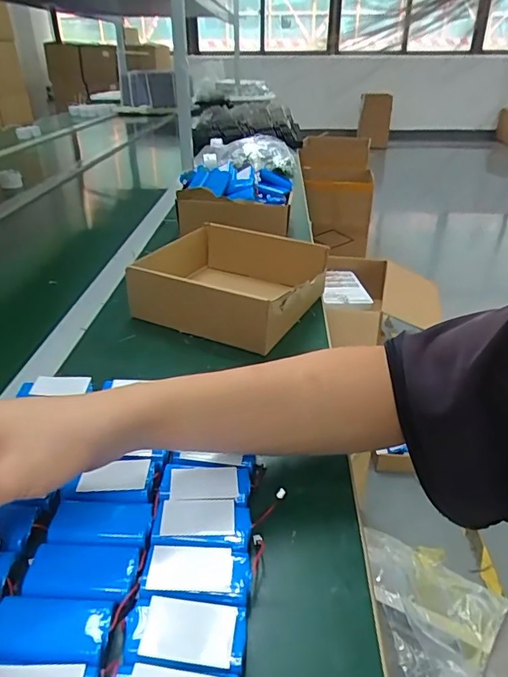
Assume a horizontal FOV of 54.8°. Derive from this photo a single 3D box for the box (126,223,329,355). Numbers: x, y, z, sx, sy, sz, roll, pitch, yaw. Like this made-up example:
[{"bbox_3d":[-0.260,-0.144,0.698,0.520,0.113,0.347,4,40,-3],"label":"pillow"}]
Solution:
[{"bbox_3d":[-0.028,-0.078,0.663,0.204,0.079,0.202,13,32,21],"label":"box"}]

